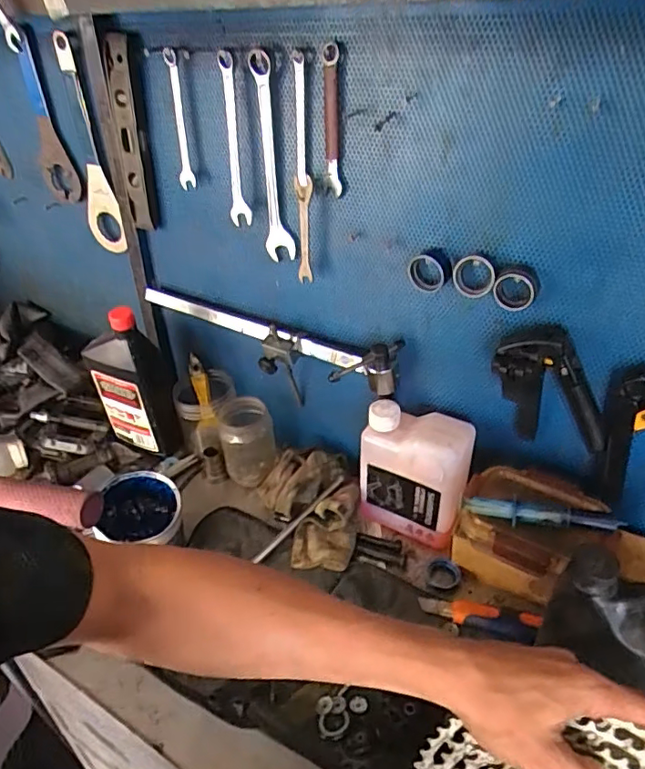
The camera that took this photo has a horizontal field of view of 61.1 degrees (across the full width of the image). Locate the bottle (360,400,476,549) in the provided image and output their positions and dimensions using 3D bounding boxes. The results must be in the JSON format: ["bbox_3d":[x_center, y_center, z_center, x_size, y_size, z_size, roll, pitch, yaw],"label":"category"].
[{"bbox_3d":[0.112,0.115,0.672,0.127,0.172,0.060,15,37,22],"label":"bottle"}]

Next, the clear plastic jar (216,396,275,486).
[{"bbox_3d":[-0.105,0.083,0.774,0.075,0.106,0.068,-6,34,-8],"label":"clear plastic jar"}]

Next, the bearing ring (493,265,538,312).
[{"bbox_3d":[0.183,-0.090,0.519,0.038,0.041,0.016,12,36,18],"label":"bearing ring"}]

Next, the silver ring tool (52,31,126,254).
[{"bbox_3d":[-0.305,-0.305,0.734,0.081,0.278,0.017,28,47,22],"label":"silver ring tool"}]

